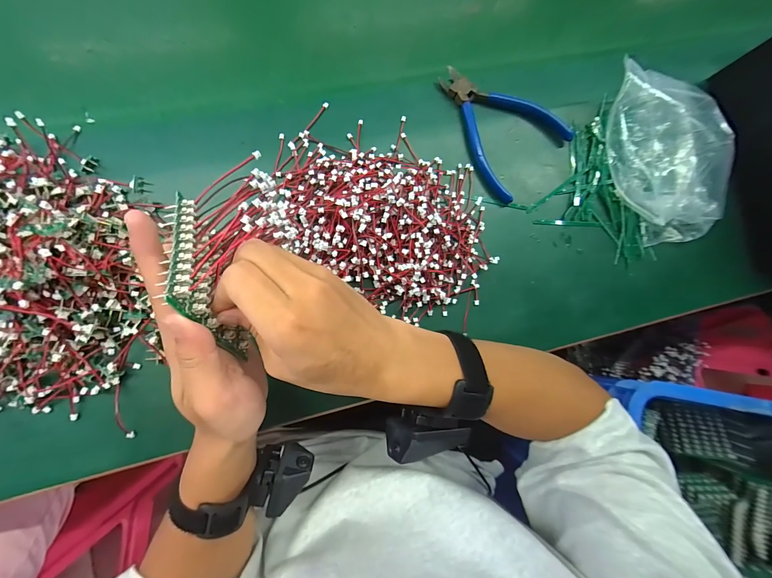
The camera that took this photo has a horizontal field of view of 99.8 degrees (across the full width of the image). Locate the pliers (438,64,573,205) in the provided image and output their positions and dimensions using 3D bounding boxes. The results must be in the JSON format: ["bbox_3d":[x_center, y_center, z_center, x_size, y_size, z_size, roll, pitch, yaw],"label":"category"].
[{"bbox_3d":[0.111,-0.172,0.333,0.136,0.013,0.104,44,81,-1],"label":"pliers"}]

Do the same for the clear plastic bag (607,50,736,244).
[{"bbox_3d":[0.282,-0.136,0.324,0.101,0.062,0.177,-13,88,-8],"label":"clear plastic bag"}]

